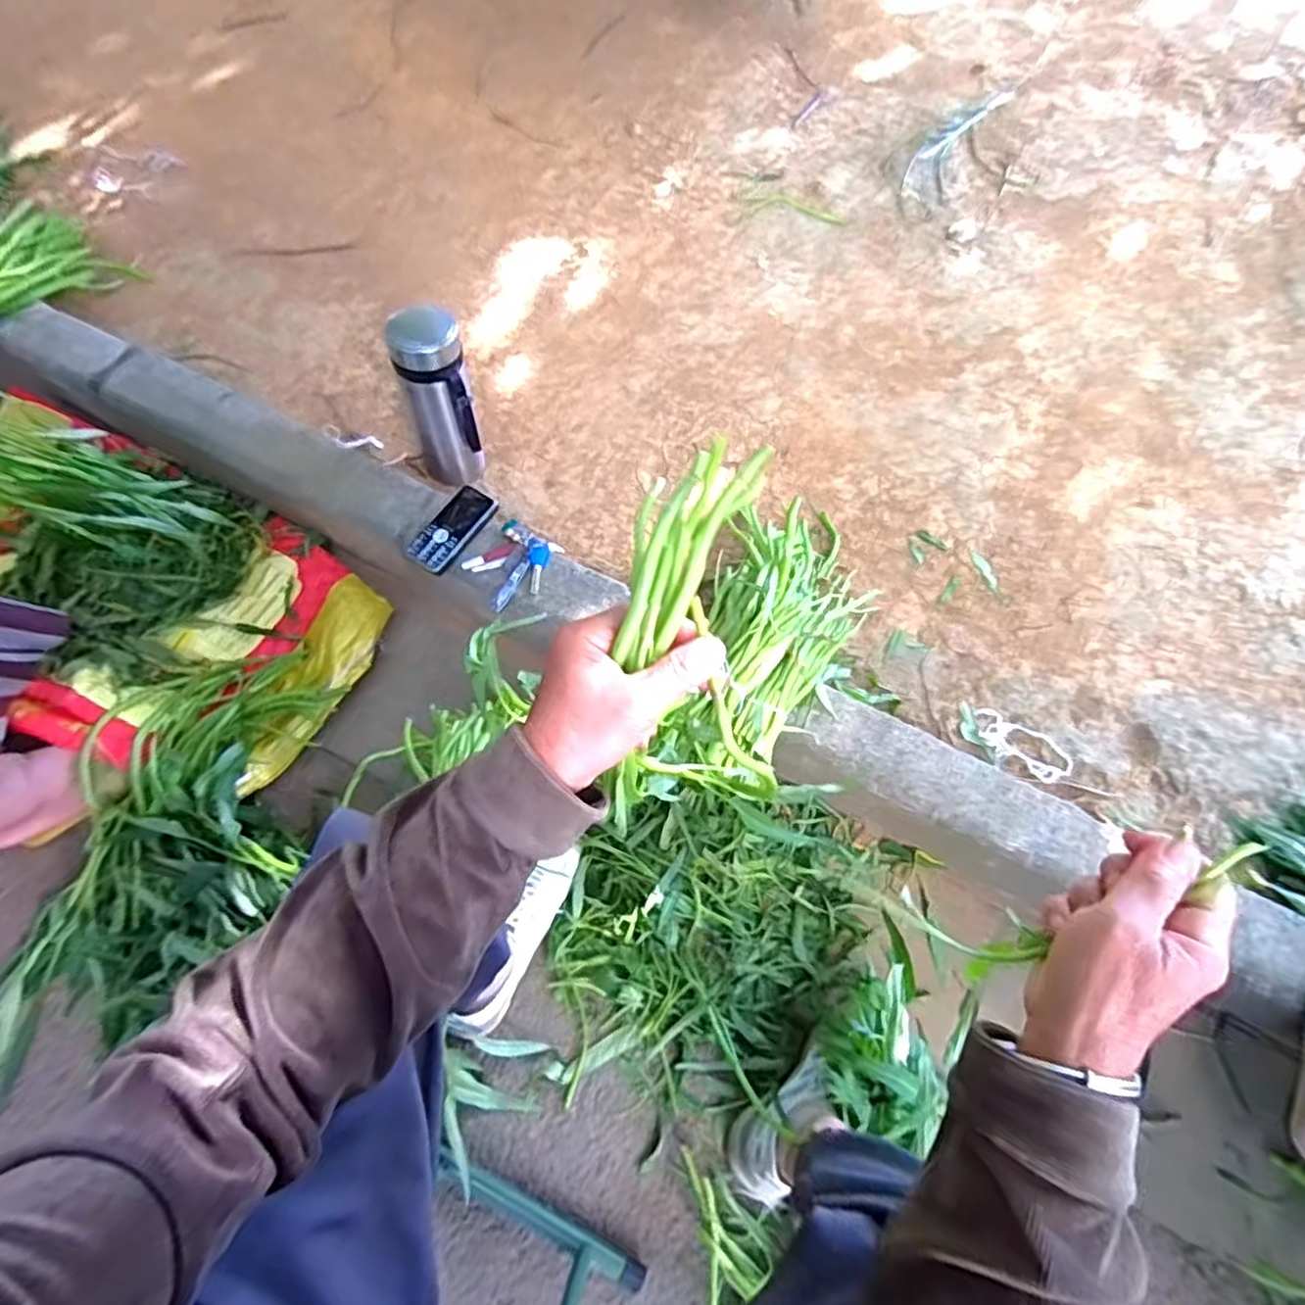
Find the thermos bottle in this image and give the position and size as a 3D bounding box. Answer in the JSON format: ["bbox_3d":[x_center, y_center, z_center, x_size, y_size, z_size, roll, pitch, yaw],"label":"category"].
[{"bbox_3d":[-0.274,-0.315,0.876,0.090,0.246,0.081,-19,70,-10],"label":"thermos bottle"}]

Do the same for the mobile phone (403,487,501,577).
[{"bbox_3d":[-0.250,-0.156,0.839,0.055,0.019,0.125,30,70,11],"label":"mobile phone"}]

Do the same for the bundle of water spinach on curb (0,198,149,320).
[{"bbox_3d":[-0.931,-0.522,0.980,0.075,0.135,0.317,24,69,9],"label":"bundle of water spinach on curb"}]

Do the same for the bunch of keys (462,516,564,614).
[{"bbox_3d":[-0.174,-0.113,0.842,0.087,0.031,0.117,37,71,13],"label":"bunch of keys"}]

